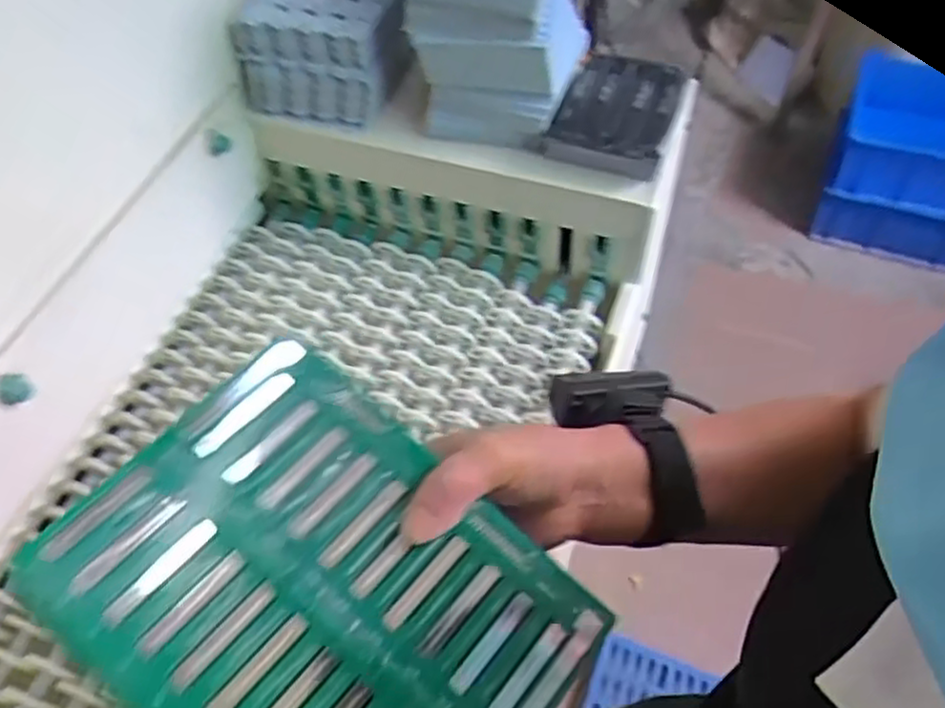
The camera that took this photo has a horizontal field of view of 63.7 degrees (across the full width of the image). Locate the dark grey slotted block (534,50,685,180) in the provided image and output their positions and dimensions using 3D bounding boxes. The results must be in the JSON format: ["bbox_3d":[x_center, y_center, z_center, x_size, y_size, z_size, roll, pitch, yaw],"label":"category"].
[{"bbox_3d":[0.127,-0.215,0.674,0.099,0.034,0.118,17,58,16],"label":"dark grey slotted block"}]

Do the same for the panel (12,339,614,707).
[{"bbox_3d":[-0.064,0.102,0.324,0.205,0.007,0.155,39,62,11],"label":"panel"}]

